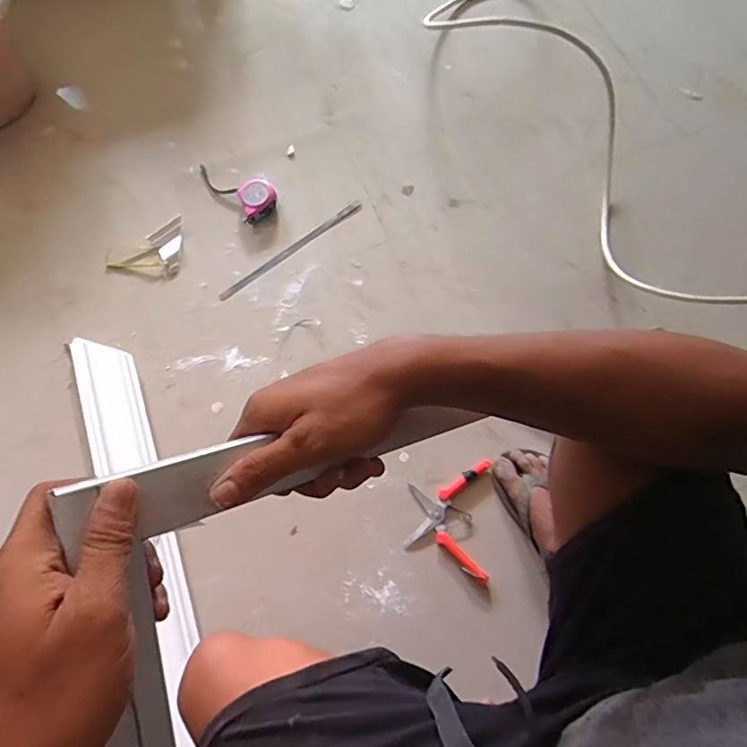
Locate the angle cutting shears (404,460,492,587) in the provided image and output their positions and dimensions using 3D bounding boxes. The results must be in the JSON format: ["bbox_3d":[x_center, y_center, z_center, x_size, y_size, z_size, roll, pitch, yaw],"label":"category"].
[{"bbox_3d":[0.111,0.213,0.788,0.117,0.018,0.169,4,72,4],"label":"angle cutting shears"}]

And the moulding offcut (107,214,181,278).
[{"bbox_3d":[-0.385,-0.211,0.951,0.146,0.011,0.089,-41,75,-10],"label":"moulding offcut"}]

